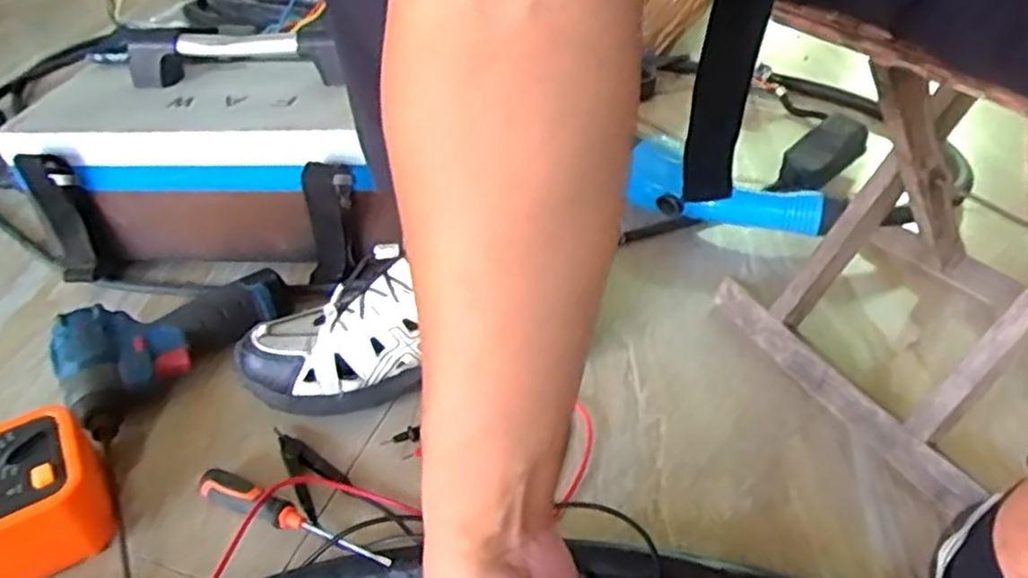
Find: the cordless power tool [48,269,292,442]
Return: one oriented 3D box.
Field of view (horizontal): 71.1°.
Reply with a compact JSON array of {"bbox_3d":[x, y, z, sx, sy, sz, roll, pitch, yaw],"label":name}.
[{"bbox_3d":[-0.302,0.037,0.622,0.109,0.059,0.196,21,46,28],"label":"cordless power tool"}]

